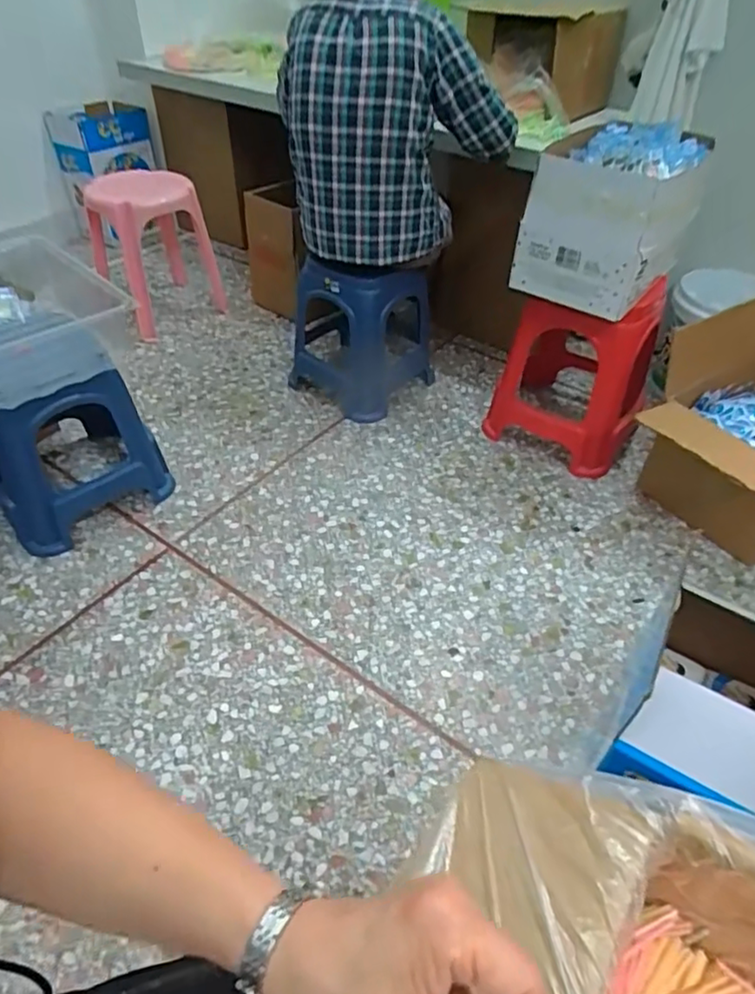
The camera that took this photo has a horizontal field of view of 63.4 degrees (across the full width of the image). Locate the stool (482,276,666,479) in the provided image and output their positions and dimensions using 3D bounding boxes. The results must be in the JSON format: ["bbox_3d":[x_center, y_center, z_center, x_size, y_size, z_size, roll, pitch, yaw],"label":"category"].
[{"bbox_3d":[0.567,-0.391,1.679,0.379,0.451,0.454,26,48,23],"label":"stool"}]

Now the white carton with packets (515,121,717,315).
[{"bbox_3d":[0.533,-0.633,1.390,0.302,0.272,0.413,24,48,22],"label":"white carton with packets"}]

